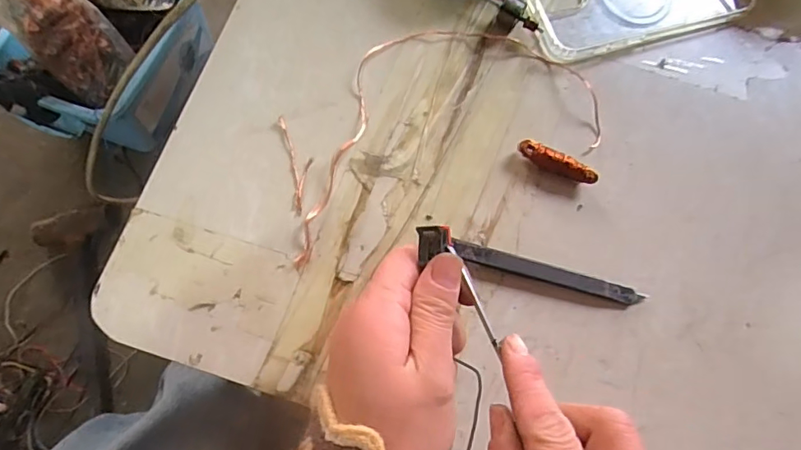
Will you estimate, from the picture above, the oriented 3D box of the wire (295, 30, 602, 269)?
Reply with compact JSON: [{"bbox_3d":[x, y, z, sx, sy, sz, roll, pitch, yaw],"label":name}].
[{"bbox_3d":[0.018,-0.074,0.344,0.228,0.009,0.125,-22,76,-7],"label":"wire"}]

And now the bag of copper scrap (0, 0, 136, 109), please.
[{"bbox_3d":[-0.402,-0.231,0.625,0.094,0.124,0.113,-43,80,-12],"label":"bag of copper scrap"}]

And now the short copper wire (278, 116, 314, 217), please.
[{"bbox_3d":[-0.065,-0.040,0.335,0.017,0.004,0.067,-12,75,-5],"label":"short copper wire"}]

